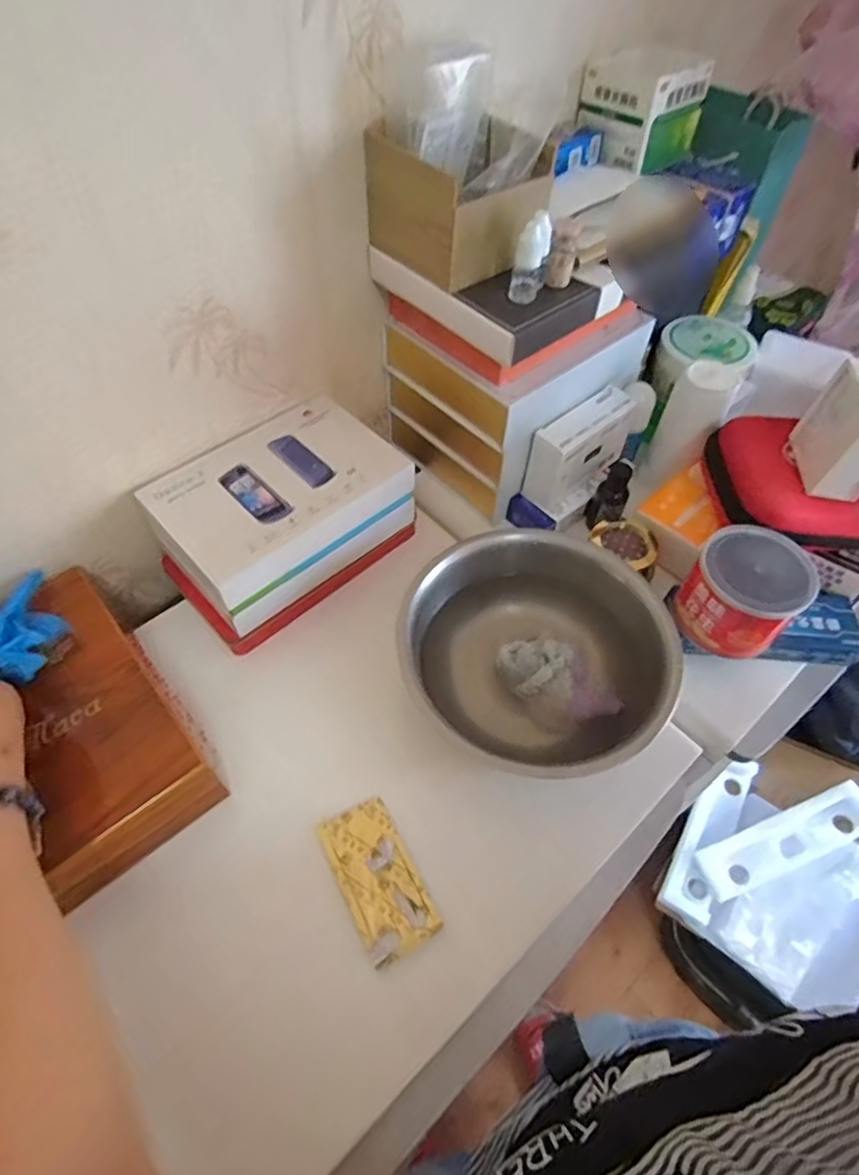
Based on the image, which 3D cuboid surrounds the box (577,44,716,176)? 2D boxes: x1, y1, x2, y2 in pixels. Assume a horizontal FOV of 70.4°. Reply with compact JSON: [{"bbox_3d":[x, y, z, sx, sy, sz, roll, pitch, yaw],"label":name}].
[{"bbox_3d":[0.193,-0.438,0.557,0.090,0.076,0.095,36,62,23],"label":"box"}]

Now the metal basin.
[{"bbox_3d":[0.088,0.052,0.488,0.206,0.068,0.183,33,61,21],"label":"metal basin"}]

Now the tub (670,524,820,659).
[{"bbox_3d":[0.254,0.003,0.489,0.083,0.071,0.079,0,55,0],"label":"tub"}]

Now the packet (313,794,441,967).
[{"bbox_3d":[-0.036,0.199,0.422,0.051,0.011,0.099,-24,58,-17],"label":"packet"}]

